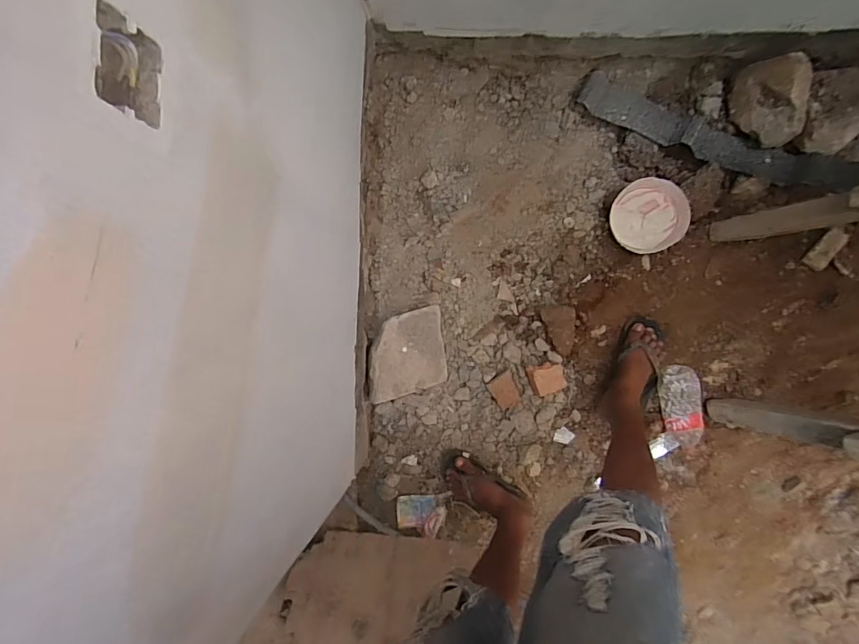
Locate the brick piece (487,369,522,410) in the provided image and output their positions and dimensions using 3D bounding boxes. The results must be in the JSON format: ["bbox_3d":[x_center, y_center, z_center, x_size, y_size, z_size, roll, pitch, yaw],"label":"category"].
[{"bbox_3d":[0.198,0.180,1.184,0.072,0.018,0.086,-28,89,-21],"label":"brick piece"}]

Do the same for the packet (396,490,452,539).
[{"bbox_3d":[-0.015,0.517,1.233,0.140,0.015,0.116,-3,91,6],"label":"packet"}]

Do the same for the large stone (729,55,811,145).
[{"bbox_3d":[0.794,-0.510,1.060,0.132,0.098,0.195,-5,91,6],"label":"large stone"}]

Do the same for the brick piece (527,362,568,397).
[{"bbox_3d":[0.299,0.144,1.160,0.089,0.026,0.078,-16,90,6],"label":"brick piece"}]

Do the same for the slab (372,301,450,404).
[{"bbox_3d":[-0.056,0.078,1.148,0.190,0.020,0.212,-6,88,-10],"label":"slab"}]

